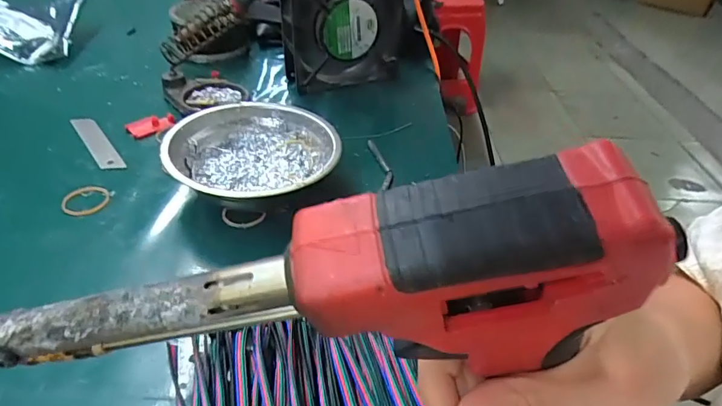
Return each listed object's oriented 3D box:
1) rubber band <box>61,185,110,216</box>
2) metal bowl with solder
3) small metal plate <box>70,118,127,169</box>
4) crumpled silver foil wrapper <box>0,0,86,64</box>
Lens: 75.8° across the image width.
[{"bbox_3d":[-0.210,-0.002,0.356,0.033,0.004,0.033,2,41,-2],"label":"rubber band"},{"bbox_3d":[-0.081,-0.033,0.359,0.123,0.043,0.124,2,41,-2],"label":"metal bowl with solder"},{"bbox_3d":[-0.239,-0.056,0.418,0.018,0.004,0.105,-33,50,-23],"label":"small metal plate"},{"bbox_3d":[-0.436,-0.229,0.586,0.164,0.052,0.122,-3,41,-3],"label":"crumpled silver foil wrapper"}]

